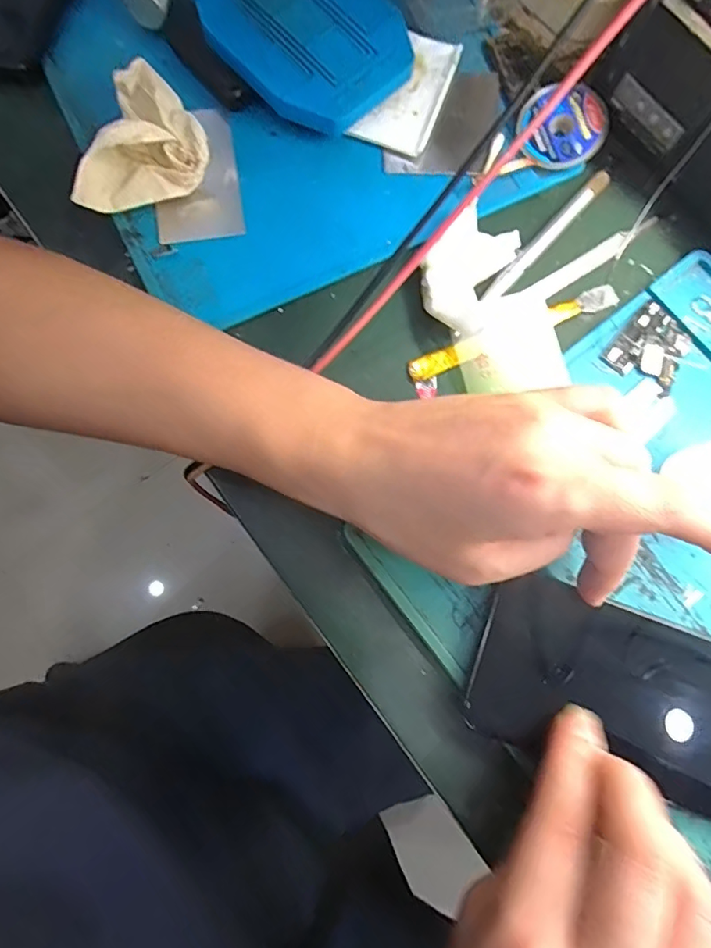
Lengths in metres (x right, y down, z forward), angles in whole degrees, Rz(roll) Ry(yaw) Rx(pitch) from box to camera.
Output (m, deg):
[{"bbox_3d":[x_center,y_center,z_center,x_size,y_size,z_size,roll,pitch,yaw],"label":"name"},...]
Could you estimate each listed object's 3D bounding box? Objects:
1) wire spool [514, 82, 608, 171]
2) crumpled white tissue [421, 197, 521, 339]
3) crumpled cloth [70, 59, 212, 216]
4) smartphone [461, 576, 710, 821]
[{"bbox_3d":[0.112,-0.189,0.273,0.045,0.011,0.042,-2,95,6],"label":"wire spool"},{"bbox_3d":[0.057,-0.107,0.260,0.042,0.017,0.069,26,79,4],"label":"crumpled white tissue"},{"bbox_3d":[-0.114,-0.165,0.250,0.068,0.040,0.053,-34,82,-7],"label":"crumpled cloth"},{"bbox_3d":[0.131,0.102,0.223,0.153,0.010,0.072,19,80,7],"label":"smartphone"}]

